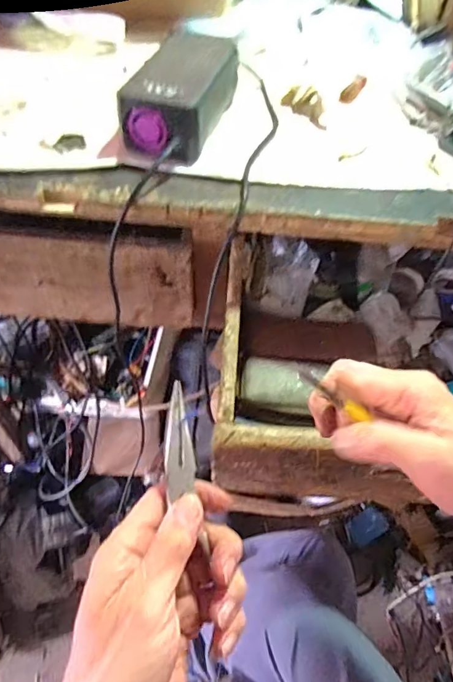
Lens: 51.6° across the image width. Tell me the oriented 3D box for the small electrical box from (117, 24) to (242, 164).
[{"bbox_3d":[-0.043,-0.253,0.486,0.083,0.063,0.178,14,52,5],"label":"small electrical box"}]

